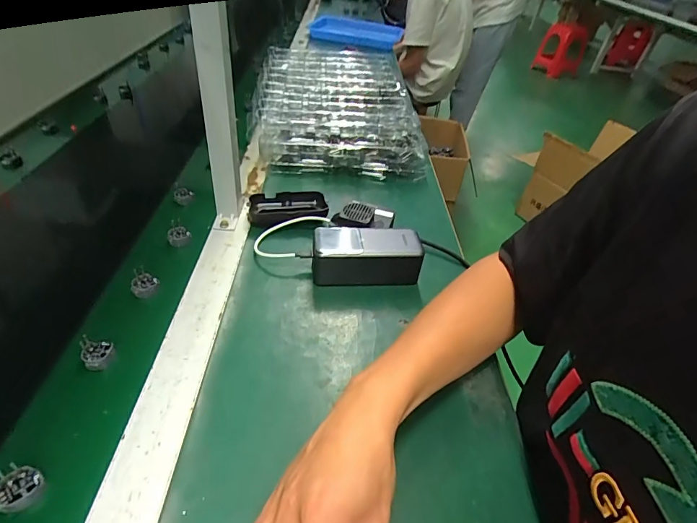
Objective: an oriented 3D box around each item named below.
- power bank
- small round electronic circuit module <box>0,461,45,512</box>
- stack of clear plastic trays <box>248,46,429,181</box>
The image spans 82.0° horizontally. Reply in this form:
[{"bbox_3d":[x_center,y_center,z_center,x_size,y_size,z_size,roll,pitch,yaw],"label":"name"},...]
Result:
[{"bbox_3d":[0.021,-0.006,0.491,0.129,0.056,0.051,0,41,-8],"label":"power bank"},{"bbox_3d":[-0.246,0.166,0.296,0.028,0.014,0.029,4,41,-4],"label":"small round electronic circuit module"},{"bbox_3d":[-0.030,-0.318,0.820,0.298,0.105,0.419,1,41,-8],"label":"stack of clear plastic trays"}]

